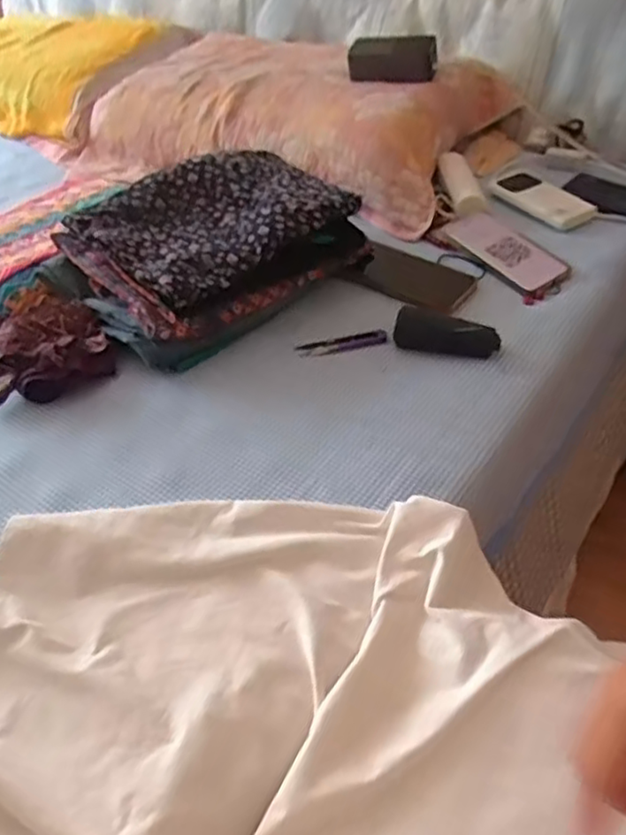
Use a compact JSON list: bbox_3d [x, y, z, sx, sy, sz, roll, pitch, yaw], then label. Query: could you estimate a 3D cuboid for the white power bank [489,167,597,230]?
[{"bbox_3d":[0.315,-0.310,0.912,0.070,0.018,0.152,-25,46,-21],"label":"white power bank"}]

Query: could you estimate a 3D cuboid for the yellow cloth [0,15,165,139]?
[{"bbox_3d":[-0.588,-0.704,1.334,0.528,0.153,0.288,18,47,24],"label":"yellow cloth"}]

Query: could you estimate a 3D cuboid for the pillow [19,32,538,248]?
[{"bbox_3d":[-0.083,-0.501,1.084,0.737,0.128,0.365,16,47,22],"label":"pillow"}]

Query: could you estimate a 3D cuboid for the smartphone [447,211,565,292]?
[{"bbox_3d":[0.242,-0.214,0.828,0.074,0.013,0.159,-35,61,-23],"label":"smartphone"}]

